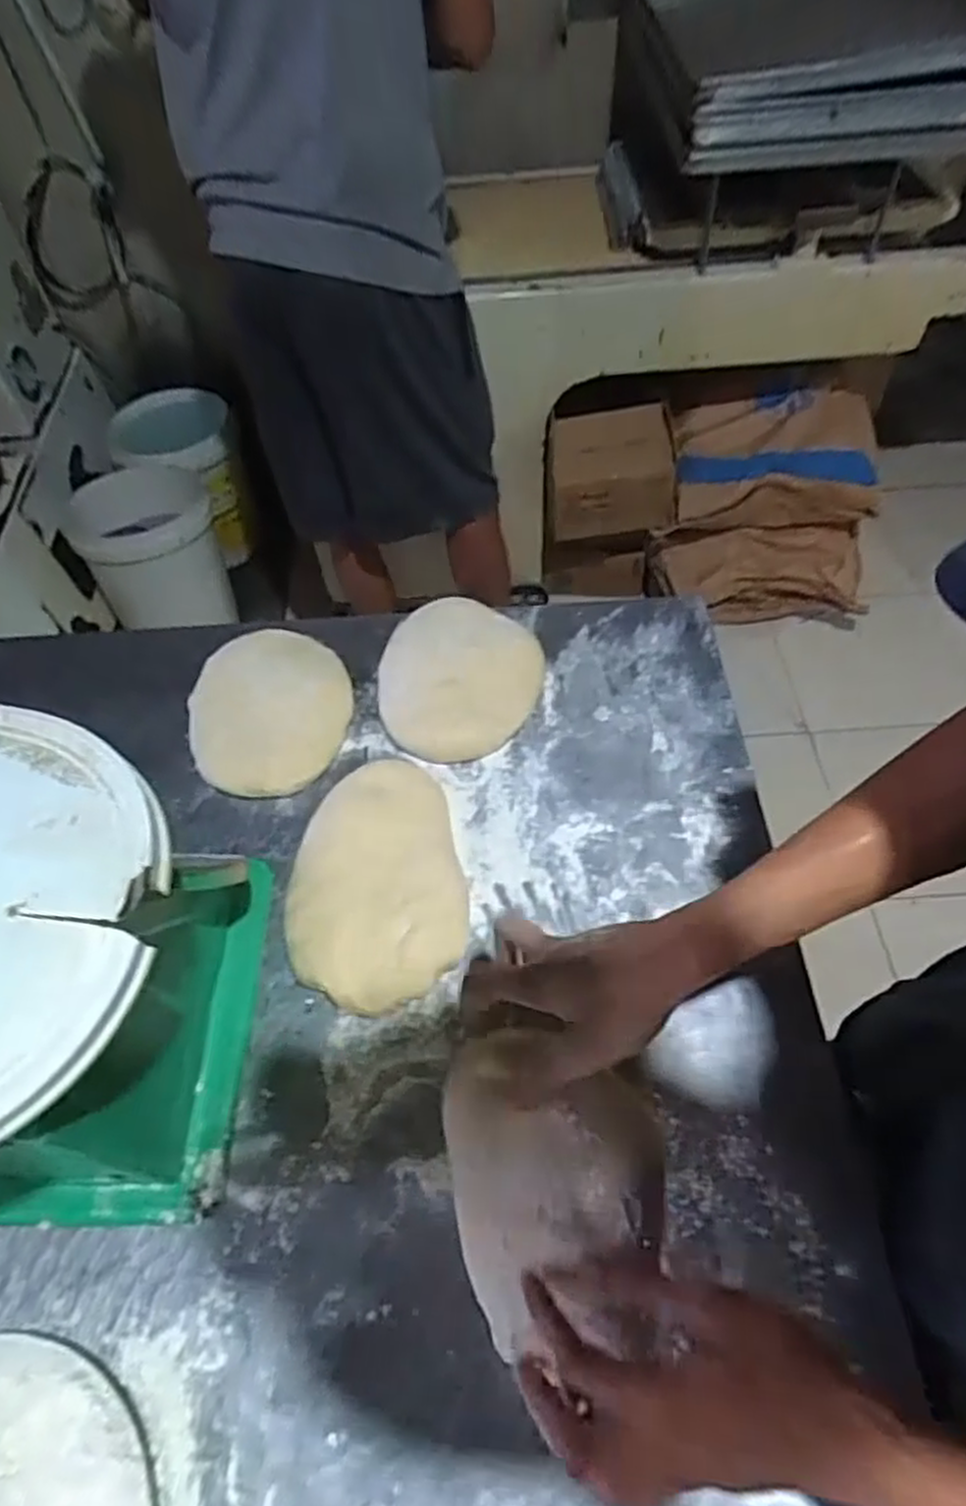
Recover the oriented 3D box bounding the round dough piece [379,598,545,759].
[{"bbox_3d":[-0.020,-0.077,0.752,0.147,0.029,0.179,2,57,5],"label":"round dough piece"}]

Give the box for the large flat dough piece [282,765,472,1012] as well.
[{"bbox_3d":[-0.084,0.099,0.637,0.137,0.031,0.205,0,57,3],"label":"large flat dough piece"}]

